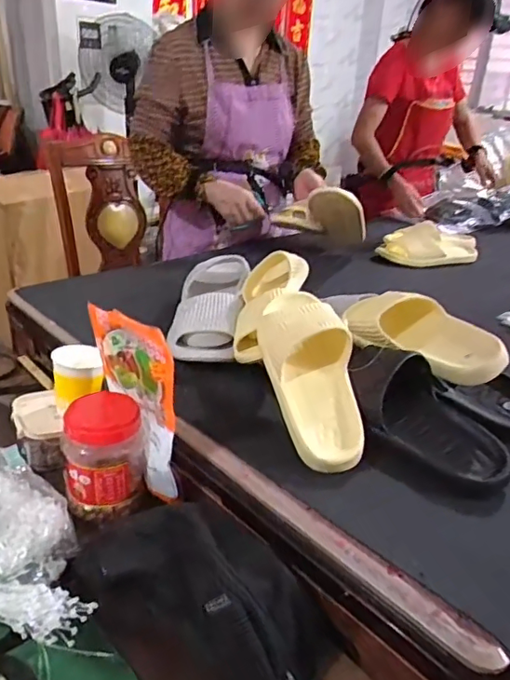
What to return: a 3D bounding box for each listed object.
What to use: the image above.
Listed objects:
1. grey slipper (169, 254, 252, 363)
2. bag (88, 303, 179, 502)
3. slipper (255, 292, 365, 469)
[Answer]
[{"bbox_3d":[-0.077,-0.047,0.880,0.113,0.065,0.251,5,40,1],"label":"grey slipper"},{"bbox_3d":[-0.146,0.064,0.654,0.027,0.208,0.170,-15,32,-33],"label":"bag"},{"bbox_3d":[0.070,0.033,0.666,0.101,0.072,0.252,-4,59,-16],"label":"slipper"}]

